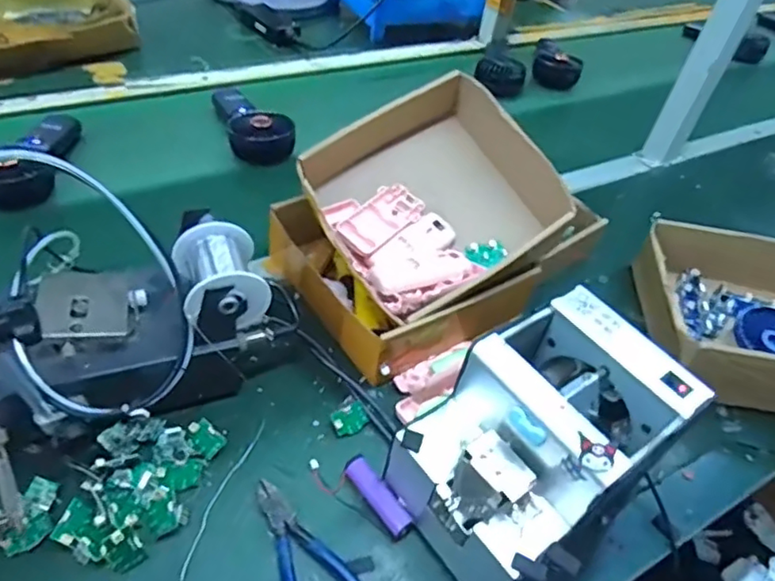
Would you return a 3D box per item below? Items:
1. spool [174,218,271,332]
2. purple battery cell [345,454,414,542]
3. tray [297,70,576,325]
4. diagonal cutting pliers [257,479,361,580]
[{"bbox_3d":[-0.135,-0.013,0.480,0.062,0.052,0.073,-11,48,-21],"label":"spool"},{"bbox_3d":[-0.008,0.164,0.473,0.021,0.018,0.069,-29,56,-33],"label":"purple battery cell"},{"bbox_3d":[0.045,-0.094,0.600,0.225,0.081,0.223,-32,73,-14],"label":"tray"},{"bbox_3d":[-0.056,0.202,0.427,0.055,0.012,0.151,-24,53,-30],"label":"diagonal cutting pliers"}]

